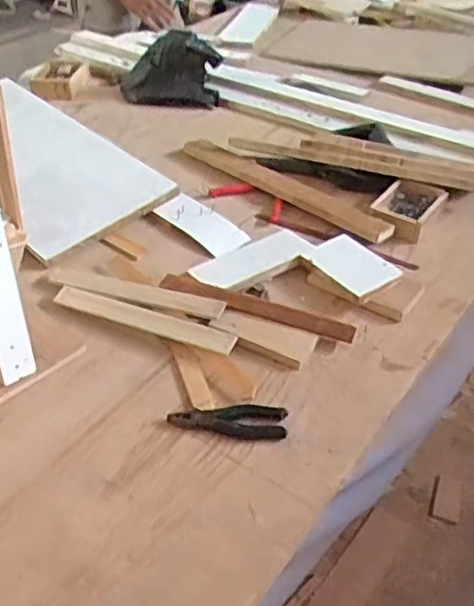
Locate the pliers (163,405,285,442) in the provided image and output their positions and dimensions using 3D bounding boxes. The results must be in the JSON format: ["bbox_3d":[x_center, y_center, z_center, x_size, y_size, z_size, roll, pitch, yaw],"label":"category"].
[{"bbox_3d":[-0.012,0.145,0.798,0.143,0.017,0.040,2,41,4],"label":"pliers"}]

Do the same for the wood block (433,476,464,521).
[{"bbox_3d":[0.504,0.464,1.542,0.059,0.016,0.110,14,43,16],"label":"wood block"}]

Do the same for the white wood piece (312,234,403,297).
[{"bbox_3d":[0.183,-0.062,0.997,0.085,0.014,0.120,-37,62,-23],"label":"white wood piece"}]

